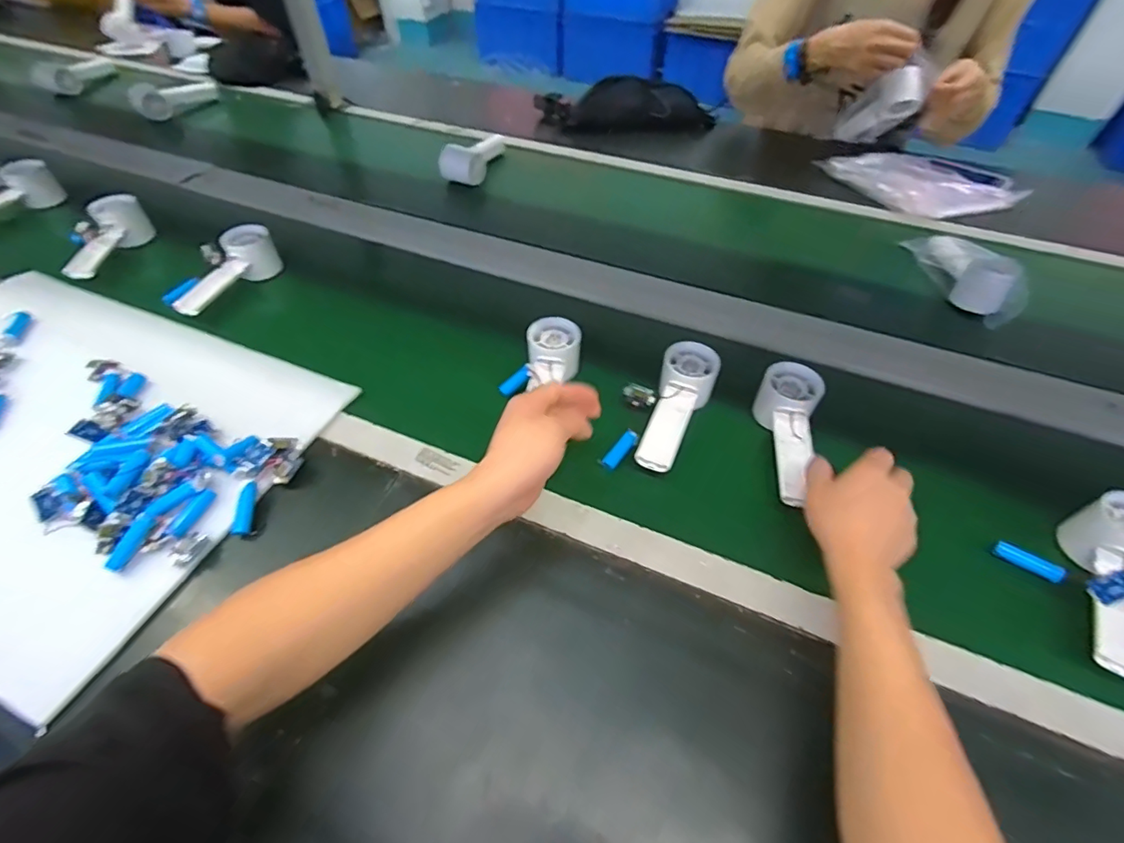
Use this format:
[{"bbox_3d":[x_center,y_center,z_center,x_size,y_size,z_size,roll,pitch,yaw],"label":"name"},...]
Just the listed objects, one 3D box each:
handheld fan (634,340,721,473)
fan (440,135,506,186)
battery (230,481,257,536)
[{"bbox_3d":[0.120,-0.016,0.535,0.056,0.044,0.154,19,53,14],"label":"handheld fan"},{"bbox_3d":[-0.158,-0.481,0.921,0.068,0.058,0.128,18,53,14],"label":"fan"},{"bbox_3d":[-0.291,0.080,0.473,0.016,0.013,0.049,1,70,1],"label":"battery"}]

